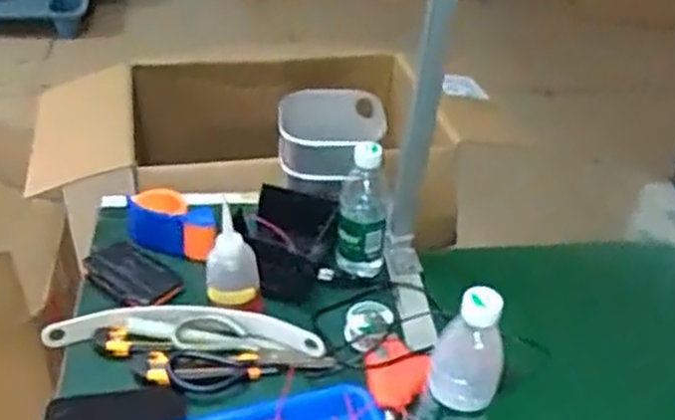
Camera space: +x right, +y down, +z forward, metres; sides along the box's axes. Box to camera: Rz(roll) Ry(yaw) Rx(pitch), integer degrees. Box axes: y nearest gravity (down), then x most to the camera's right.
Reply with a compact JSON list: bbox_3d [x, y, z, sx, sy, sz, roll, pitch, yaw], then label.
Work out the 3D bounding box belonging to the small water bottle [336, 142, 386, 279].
[{"bbox_3d":[0.033,-0.003,0.971,0.064,0.180,0.070,5,37,1],"label":"small water bottle"}]

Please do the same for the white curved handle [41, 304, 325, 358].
[{"bbox_3d":[-0.178,0.135,0.884,0.319,0.029,0.061,4,37,-1],"label":"white curved handle"}]

